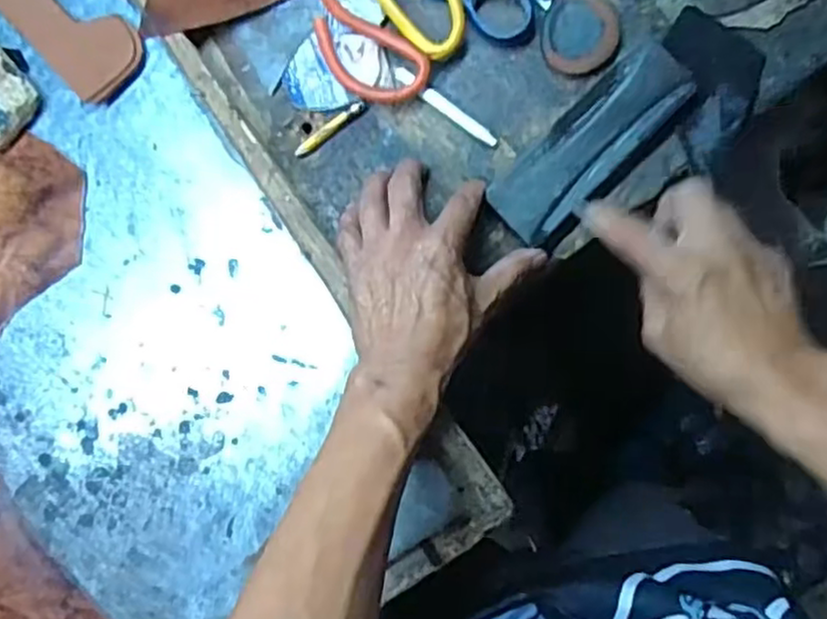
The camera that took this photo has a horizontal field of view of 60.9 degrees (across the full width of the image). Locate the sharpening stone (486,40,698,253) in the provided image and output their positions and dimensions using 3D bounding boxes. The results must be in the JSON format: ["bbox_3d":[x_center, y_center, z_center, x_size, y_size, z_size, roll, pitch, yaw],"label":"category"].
[{"bbox_3d":[0.117,-0.110,0.469,0.058,0.016,0.149,45,93,6],"label":"sharpening stone"}]

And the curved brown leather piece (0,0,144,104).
[{"bbox_3d":[-0.284,-0.239,0.513,0.222,0.013,0.058,44,95,4],"label":"curved brown leather piece"}]

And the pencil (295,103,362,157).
[{"bbox_3d":[-0.060,-0.127,0.498,0.057,0.004,0.010,-38,87,5],"label":"pencil"}]

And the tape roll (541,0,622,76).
[{"bbox_3d":[0.114,-0.190,0.476,0.051,0.015,0.059,7,91,6],"label":"tape roll"}]

